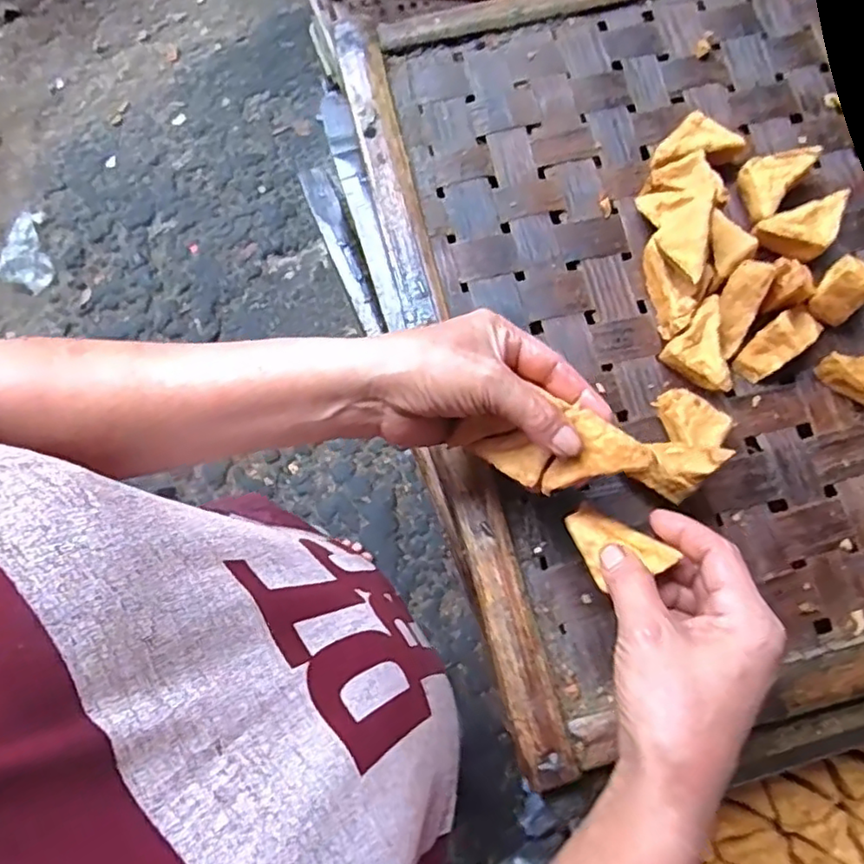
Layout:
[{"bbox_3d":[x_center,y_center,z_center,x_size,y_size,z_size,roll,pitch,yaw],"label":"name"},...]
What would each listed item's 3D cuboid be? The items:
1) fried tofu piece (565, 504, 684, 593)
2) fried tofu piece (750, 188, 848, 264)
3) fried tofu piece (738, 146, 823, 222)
[{"bbox_3d":[0.110,0.063,0.381,0.043,0.031,0.050,-26,77,-7],"label":"fried tofu piece"},{"bbox_3d":[0.289,-0.154,0.493,0.073,0.020,0.039,-22,77,-6],"label":"fried tofu piece"},{"bbox_3d":[0.263,-0.200,0.501,0.038,0.017,0.070,39,78,8],"label":"fried tofu piece"}]

